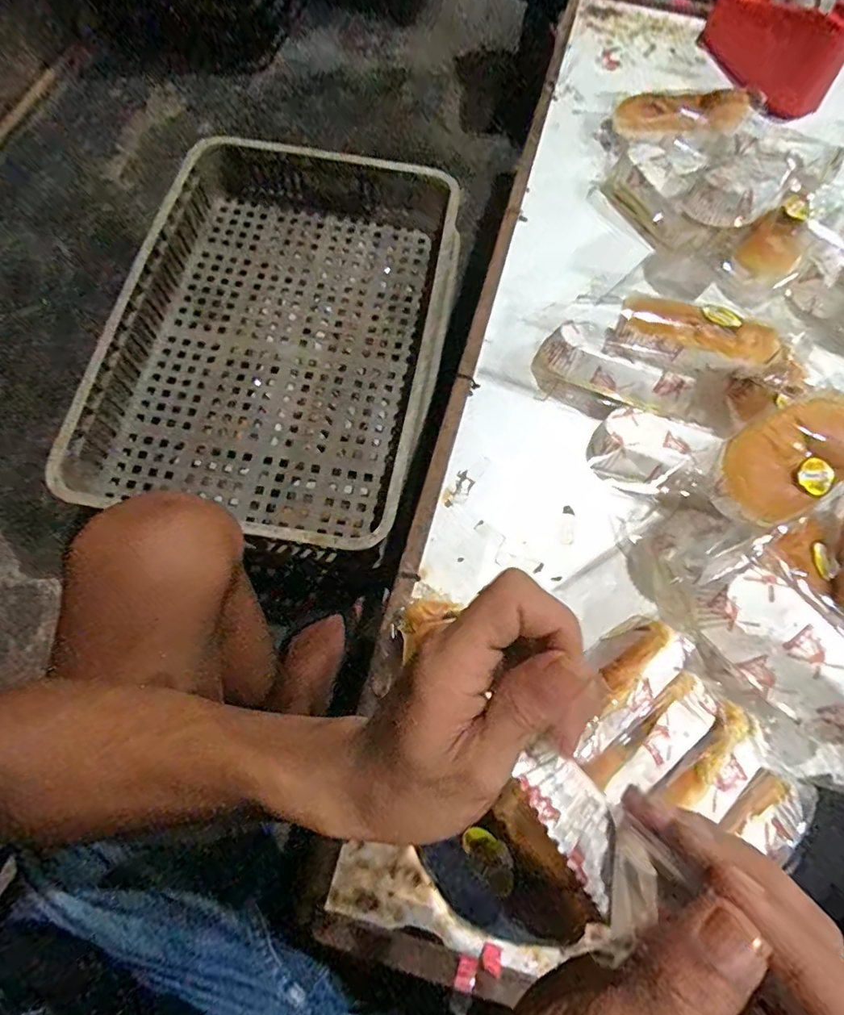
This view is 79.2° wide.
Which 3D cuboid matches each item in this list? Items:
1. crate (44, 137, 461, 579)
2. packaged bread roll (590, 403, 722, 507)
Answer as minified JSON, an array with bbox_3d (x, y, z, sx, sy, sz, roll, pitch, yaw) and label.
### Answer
[{"bbox_3d":[-0.190,-0.254,0.717,0.415,0.116,0.641,9,72,4],"label":"crate"},{"bbox_3d":[0.214,-0.053,0.485,0.099,0.037,0.082,29,75,9],"label":"packaged bread roll"}]

